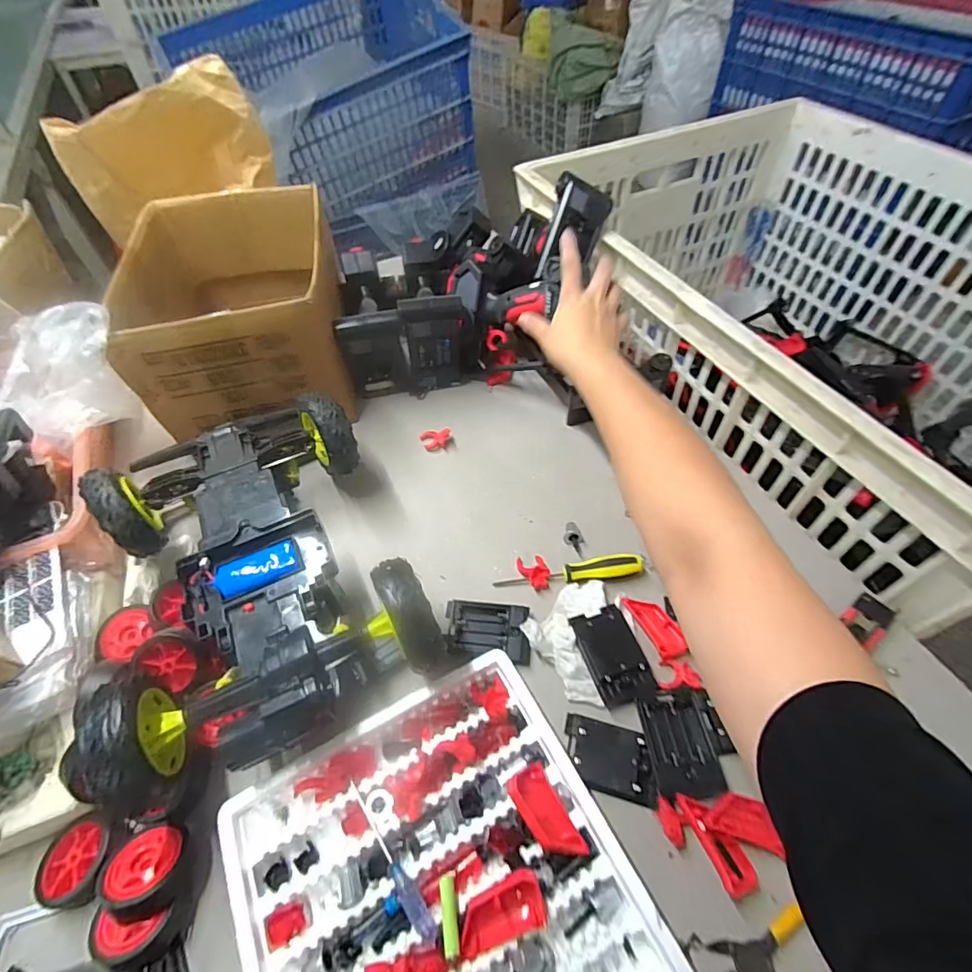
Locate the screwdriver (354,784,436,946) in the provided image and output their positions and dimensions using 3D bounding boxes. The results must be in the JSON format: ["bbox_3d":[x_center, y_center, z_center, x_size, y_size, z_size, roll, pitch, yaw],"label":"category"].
[{"bbox_3d":[-0.071,0.269,0.356,0.010,0.011,0.115,-33,59,-21],"label":"screwdriver"}]

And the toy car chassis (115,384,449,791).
[{"bbox_3d":[-0.208,0.069,0.473,0.229,0.107,0.347,-22,55,-14],"label":"toy car chassis"}]

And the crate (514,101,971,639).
[{"bbox_3d":[0.517,-0.235,0.778,0.631,0.353,0.798,-23,55,-14],"label":"crate"}]

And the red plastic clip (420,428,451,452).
[{"bbox_3d":[-0.067,-0.060,0.634,0.038,0.023,0.025,6,53,7],"label":"red plastic clip"}]

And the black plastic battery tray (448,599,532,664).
[{"bbox_3d":[0.002,0.139,0.478,0.081,0.016,0.058,3,53,4],"label":"black plastic battery tray"}]

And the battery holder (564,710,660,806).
[{"bbox_3d":[0.104,0.227,0.411,0.076,0.010,0.051,12,54,11],"label":"battery holder"}]

